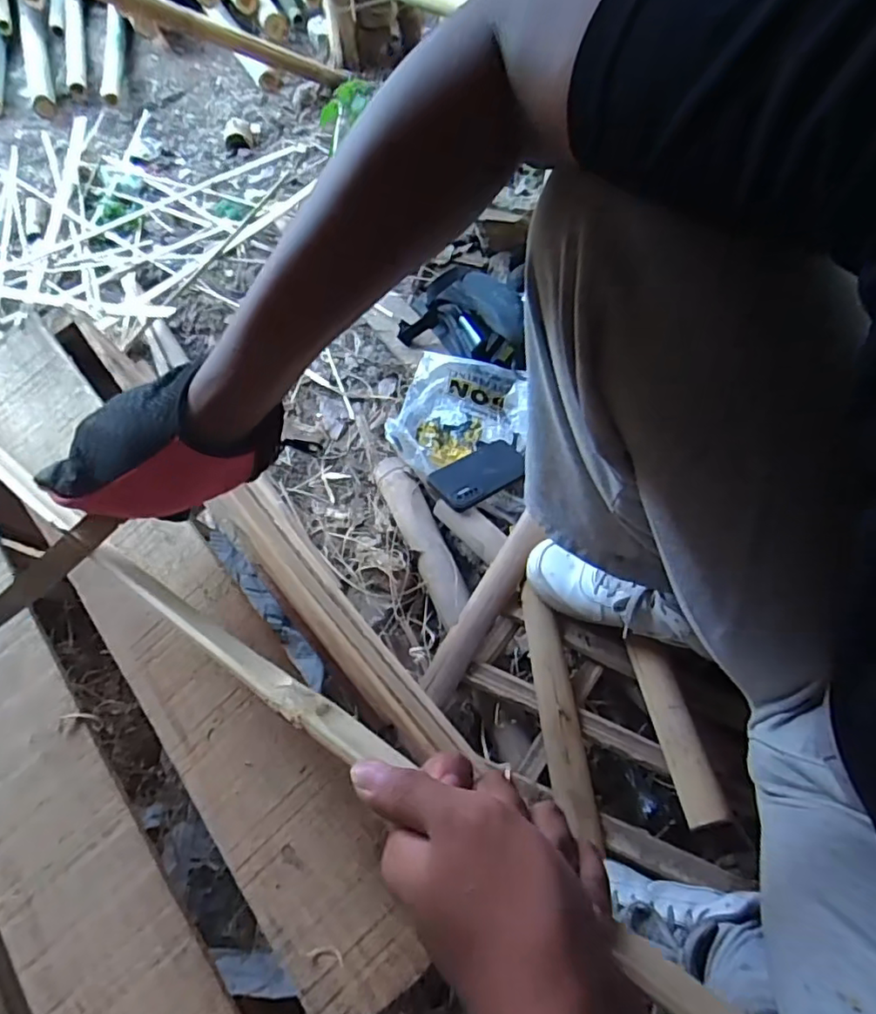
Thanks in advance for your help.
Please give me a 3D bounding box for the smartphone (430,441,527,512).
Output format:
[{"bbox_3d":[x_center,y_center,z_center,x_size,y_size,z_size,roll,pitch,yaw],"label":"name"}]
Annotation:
[{"bbox_3d":[0.063,-0.051,0.868,0.157,0.011,0.081,-28,58,-32],"label":"smartphone"}]

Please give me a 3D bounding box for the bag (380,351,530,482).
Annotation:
[{"bbox_3d":[0.033,-0.143,0.920,0.212,0.097,0.205,17,66,11],"label":"bag"}]

